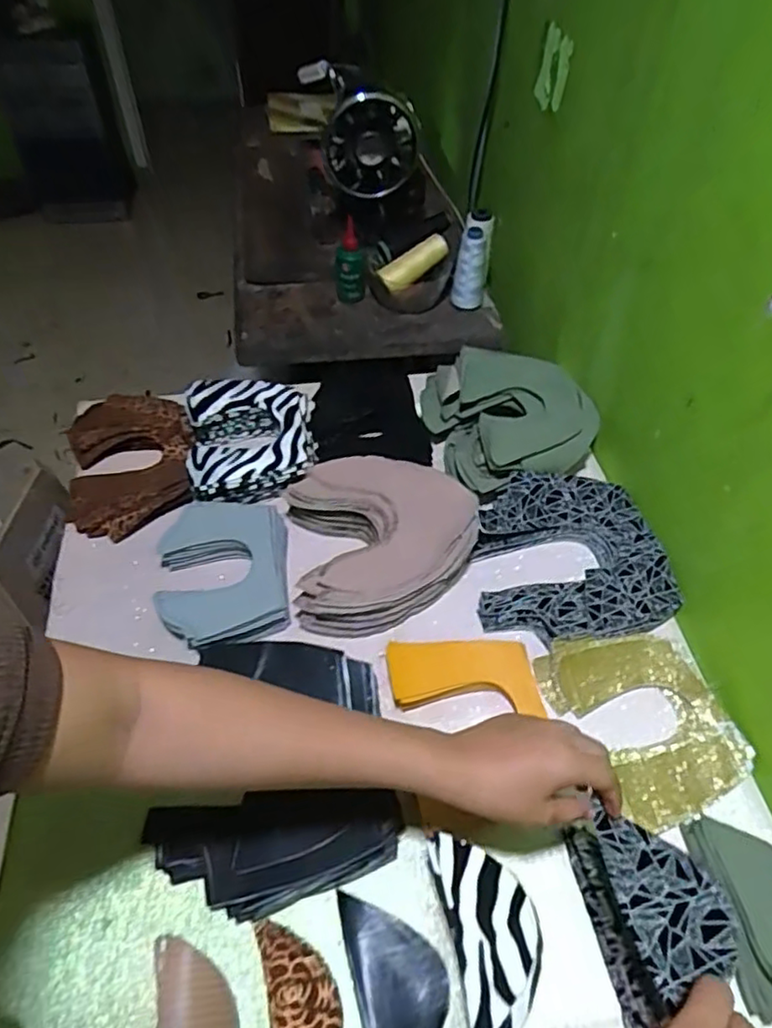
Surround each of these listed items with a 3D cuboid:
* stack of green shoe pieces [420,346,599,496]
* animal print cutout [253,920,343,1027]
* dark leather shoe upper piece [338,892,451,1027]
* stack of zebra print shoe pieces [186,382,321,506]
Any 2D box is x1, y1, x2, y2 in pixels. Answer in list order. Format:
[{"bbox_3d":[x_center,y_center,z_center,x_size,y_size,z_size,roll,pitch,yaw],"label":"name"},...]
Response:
[{"bbox_3d":[0.146,-0.101,0.741,0.173,0.096,0.164,-9,53,-9],"label":"stack of green shoe pieces"},{"bbox_3d":[-0.055,0.336,0.422,0.048,0.015,0.115,-11,53,-10],"label":"animal print cutout"},{"bbox_3d":[0.011,0.327,0.436,0.061,0.007,0.123,-12,54,-11],"label":"dark leather shoe upper piece"},{"bbox_3d":[-0.153,-0.084,0.727,0.140,0.057,0.153,-8,53,-8],"label":"stack of zebra print shoe pieces"}]

